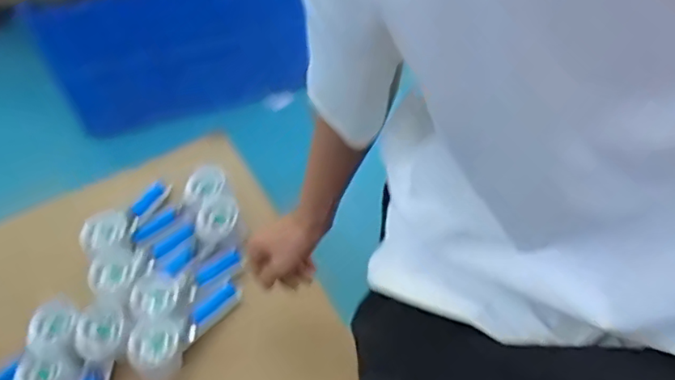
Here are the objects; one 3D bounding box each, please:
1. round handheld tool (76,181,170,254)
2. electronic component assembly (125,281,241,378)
[{"bbox_3d":[-0.307,0.040,0.846,0.047,0.039,0.160,21,35,19],"label":"round handheld tool"},{"bbox_3d":[-0.192,0.173,0.745,0.060,0.028,0.162,31,42,25],"label":"electronic component assembly"}]

